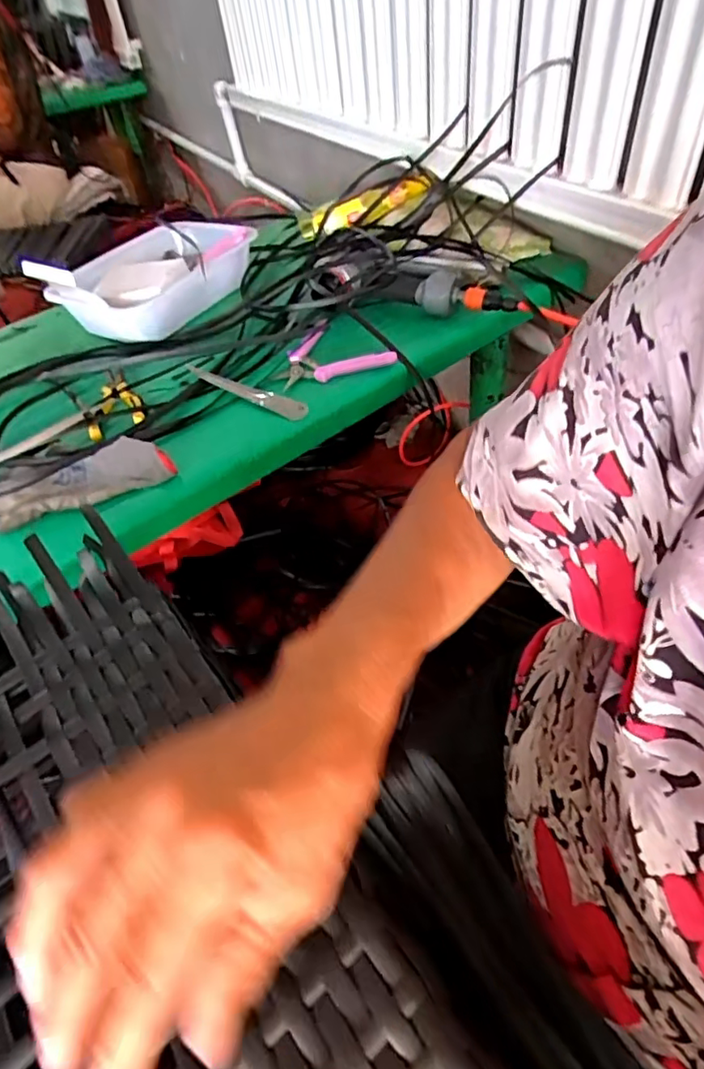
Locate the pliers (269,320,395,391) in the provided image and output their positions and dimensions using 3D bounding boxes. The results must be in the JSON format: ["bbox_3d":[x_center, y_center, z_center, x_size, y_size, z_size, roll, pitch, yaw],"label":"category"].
[{"bbox_3d":[-0.029,-0.224,0.679,0.136,0.018,0.098,-19,50,-9],"label":"pliers"}]

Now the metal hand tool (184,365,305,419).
[{"bbox_3d":[-0.126,-0.170,0.658,0.185,0.006,0.022,27,73,24],"label":"metal hand tool"}]

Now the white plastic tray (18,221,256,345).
[{"bbox_3d":[-0.286,-0.371,0.802,0.171,0.110,0.287,30,59,28],"label":"white plastic tray"}]

